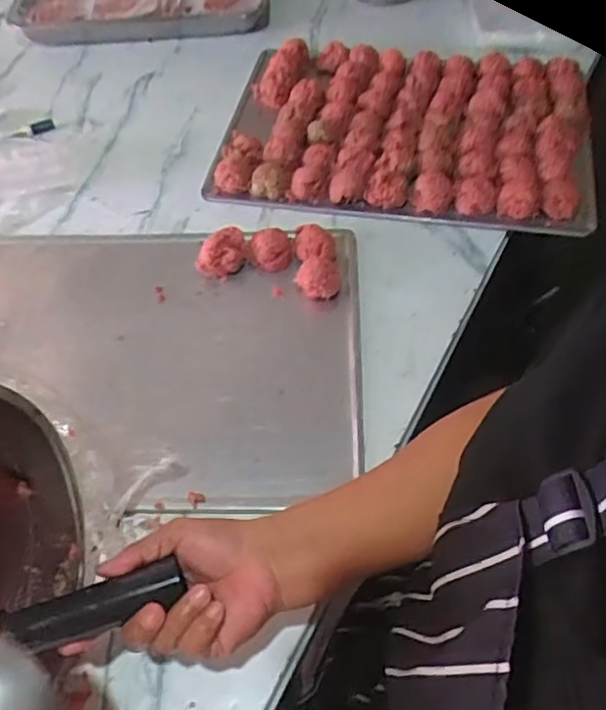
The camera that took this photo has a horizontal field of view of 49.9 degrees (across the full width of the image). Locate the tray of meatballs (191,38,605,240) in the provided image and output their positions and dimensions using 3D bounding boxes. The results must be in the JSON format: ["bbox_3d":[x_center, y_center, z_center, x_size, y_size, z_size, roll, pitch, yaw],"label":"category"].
[{"bbox_3d":[0.129,-0.307,0.829,0.447,0.039,0.342,6,56,8],"label":"tray of meatballs"}]

